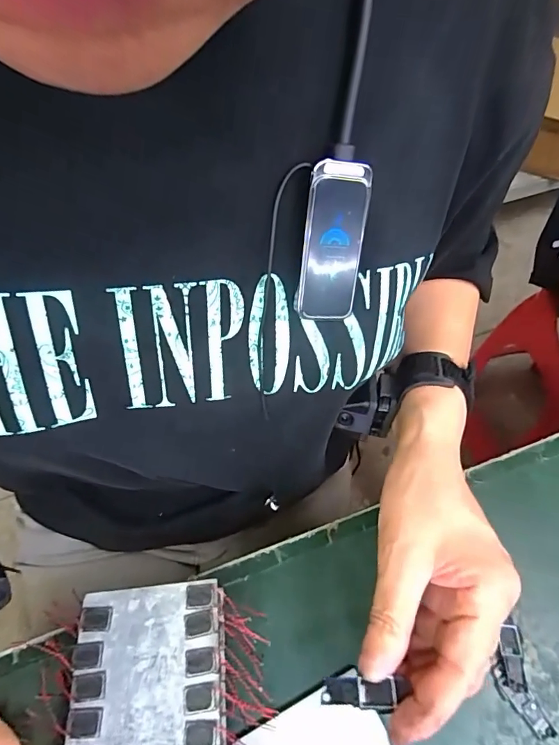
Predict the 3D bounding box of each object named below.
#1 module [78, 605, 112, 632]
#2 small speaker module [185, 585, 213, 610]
[{"bbox_3d":[-0.109,0.146,0.266,0.019,0.004,0.014,-2,56,0],"label":"module"},{"bbox_3d":[-0.048,0.134,0.270,0.016,0.004,0.012,-6,56,-3],"label":"small speaker module"}]

